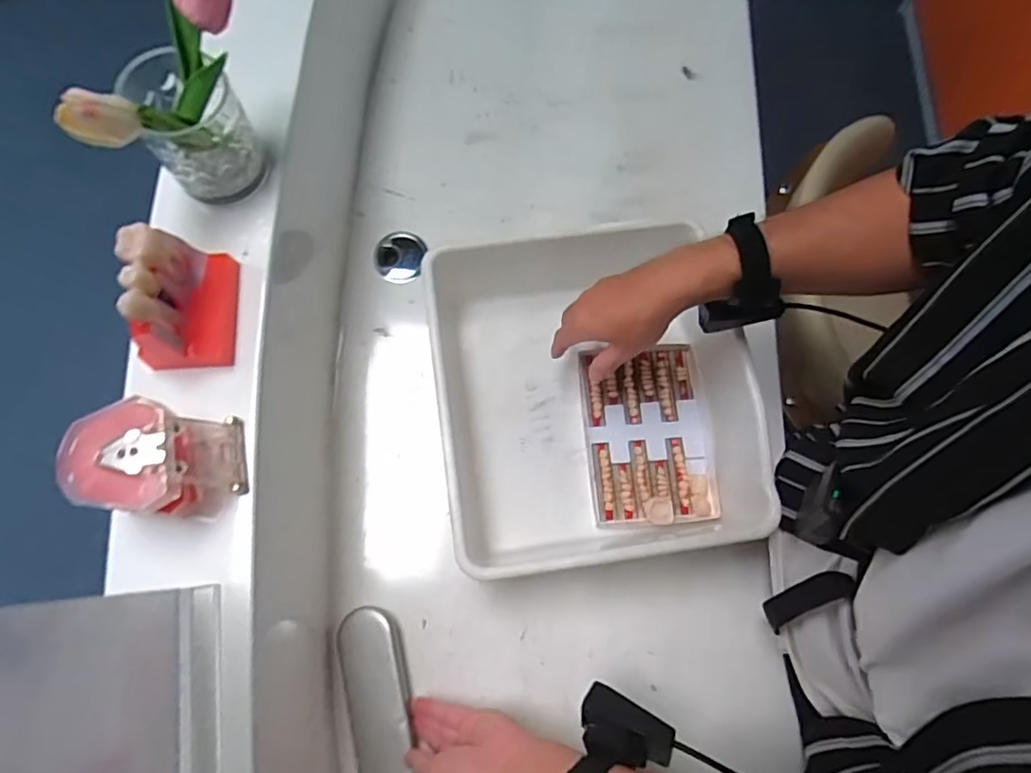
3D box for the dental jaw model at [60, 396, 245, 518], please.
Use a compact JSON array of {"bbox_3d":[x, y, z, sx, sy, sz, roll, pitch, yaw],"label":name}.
[{"bbox_3d":[-0.244,0.053,0.395,0.096,0.074,0.074,4,71,-4],"label":"dental jaw model"}]

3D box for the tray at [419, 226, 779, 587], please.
[{"bbox_3d":[0.067,0.009,0.598,0.292,0.109,0.312,-7,72,-8],"label":"tray"}]

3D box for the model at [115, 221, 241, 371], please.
[{"bbox_3d":[-0.246,-0.068,0.419,0.053,0.082,0.094,1,71,-5],"label":"model"}]

